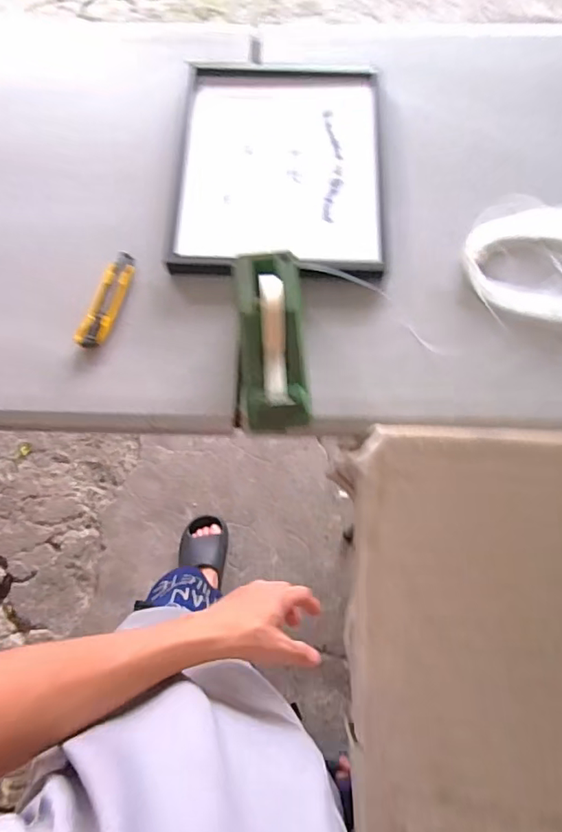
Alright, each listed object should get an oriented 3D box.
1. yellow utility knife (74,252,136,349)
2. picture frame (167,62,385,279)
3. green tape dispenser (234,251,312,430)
[{"bbox_3d":[-0.234,-0.159,0.718,0.037,0.013,0.148,15,72,8],"label":"yellow utility knife"},{"bbox_3d":[0.001,-0.380,0.780,0.290,0.034,0.419,2,70,2],"label":"picture frame"},{"bbox_3d":[-0.013,-0.091,0.636,0.088,0.111,0.214,-5,86,1],"label":"green tape dispenser"}]

